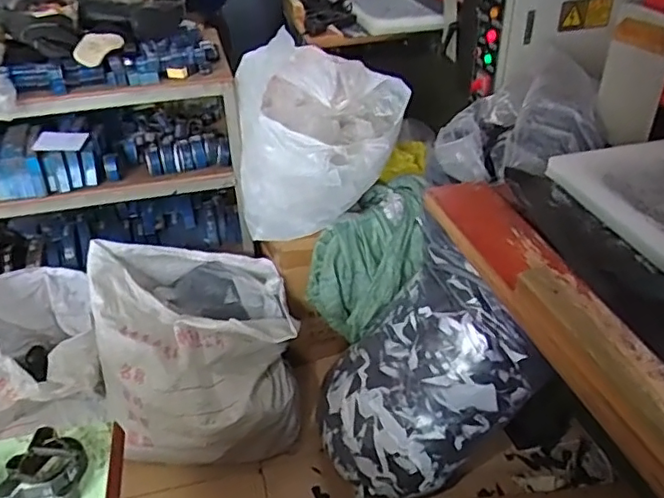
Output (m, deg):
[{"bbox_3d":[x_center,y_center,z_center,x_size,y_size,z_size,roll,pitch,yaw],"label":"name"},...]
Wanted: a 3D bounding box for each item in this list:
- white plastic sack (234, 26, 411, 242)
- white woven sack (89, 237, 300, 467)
[{"bbox_3d":[-0.003,-0.283,1.576,0.477,0.557,0.356,-7,39,-15],"label":"white plastic sack"},{"bbox_3d":[-0.399,0.305,1.747,0.577,0.464,0.501,-3,38,-10],"label":"white woven sack"}]

